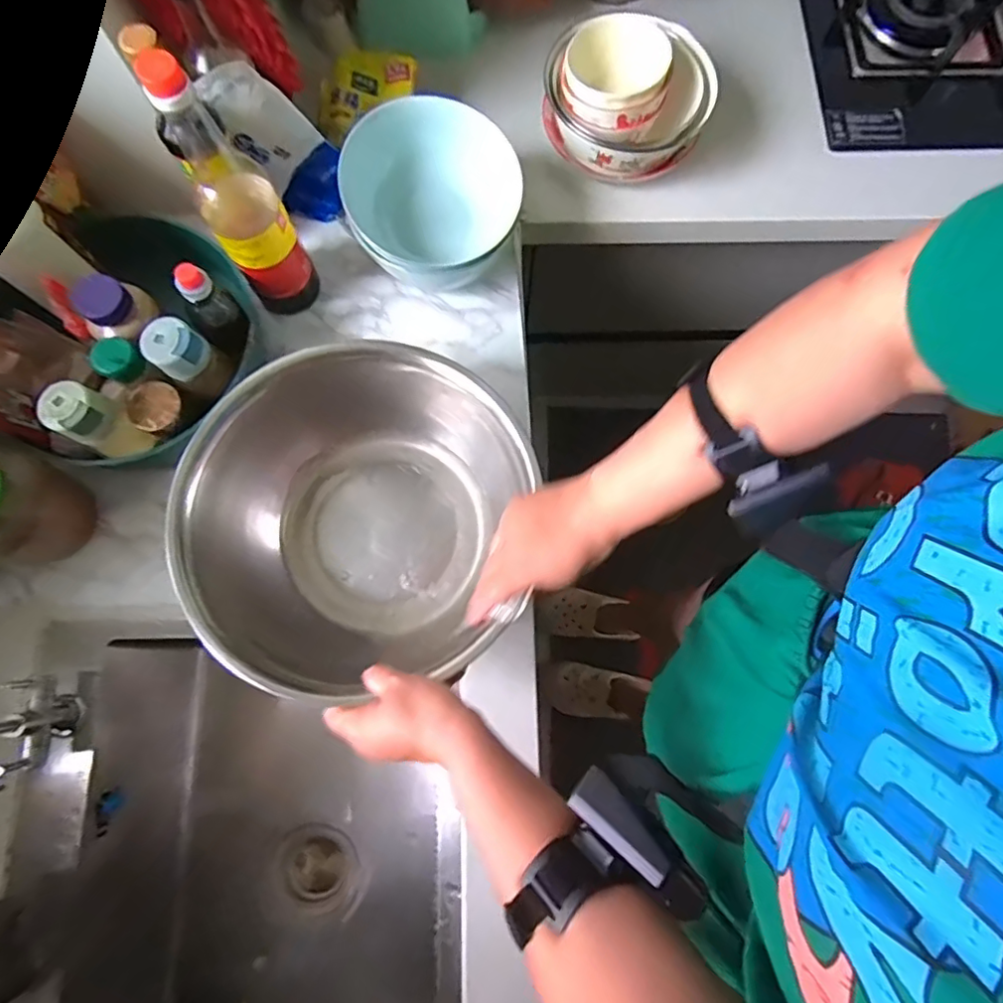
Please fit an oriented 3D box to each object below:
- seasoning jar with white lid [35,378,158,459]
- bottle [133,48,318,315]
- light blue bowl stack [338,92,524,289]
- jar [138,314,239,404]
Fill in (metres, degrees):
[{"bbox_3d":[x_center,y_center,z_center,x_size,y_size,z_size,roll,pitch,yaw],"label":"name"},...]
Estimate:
[{"bbox_3d":[-0.395,-0.074,0.561,0.045,0.122,0.049,0,77,-1],"label":"seasoning jar with white lid"},{"bbox_3d":[-0.261,-0.298,0.552,0.072,0.286,0.080,-29,79,-7],"label":"bottle"},{"bbox_3d":[-0.080,-0.339,0.648,0.174,0.119,0.189,23,78,4],"label":"light blue bowl stack"},{"bbox_3d":[-0.306,-0.141,0.552,0.052,0.075,0.053,37,80,7],"label":"jar"}]

